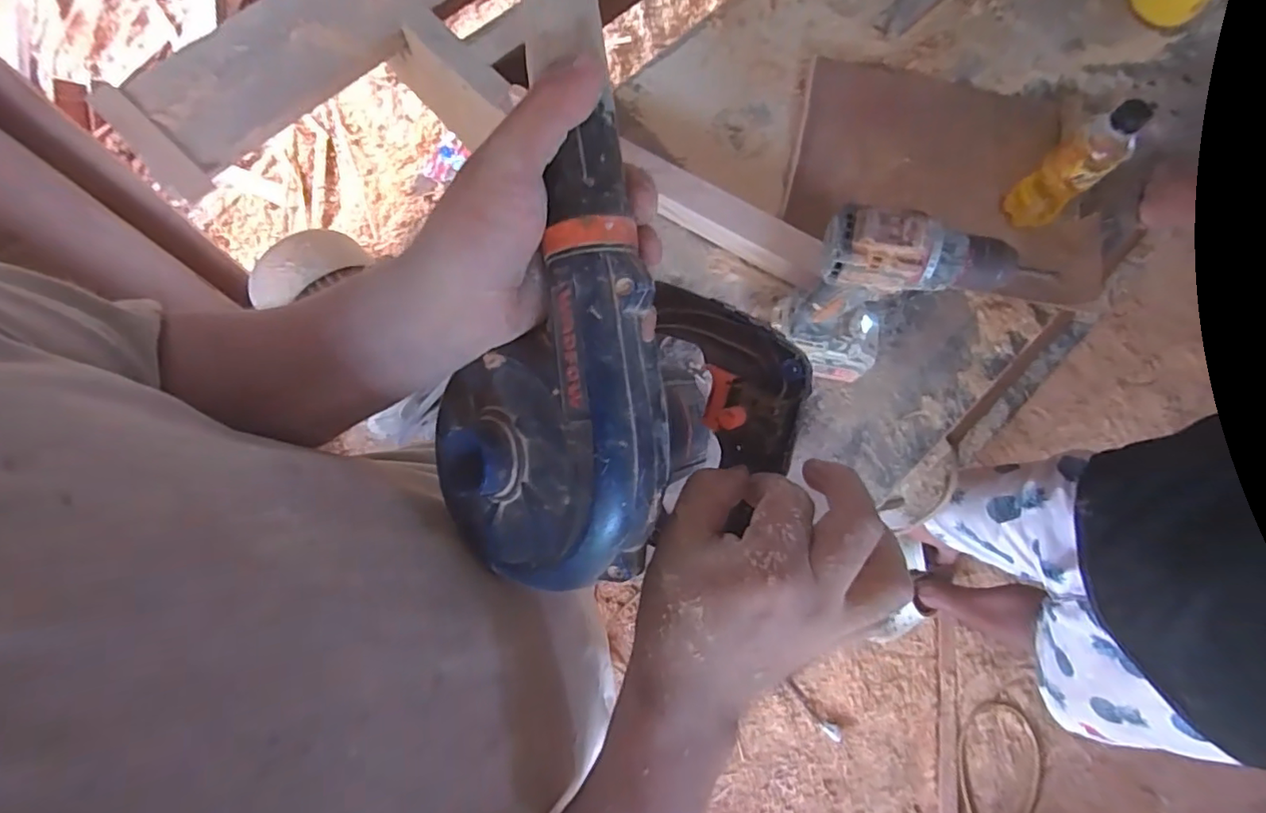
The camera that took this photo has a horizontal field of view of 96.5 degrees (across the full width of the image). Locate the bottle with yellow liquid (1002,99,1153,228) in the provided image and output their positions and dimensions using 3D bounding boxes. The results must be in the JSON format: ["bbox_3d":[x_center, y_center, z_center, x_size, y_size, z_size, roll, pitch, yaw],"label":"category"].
[{"bbox_3d":[0.488,-0.264,0.629,0.050,0.170,0.057,-41,79,-12],"label":"bottle with yellow liquid"}]

